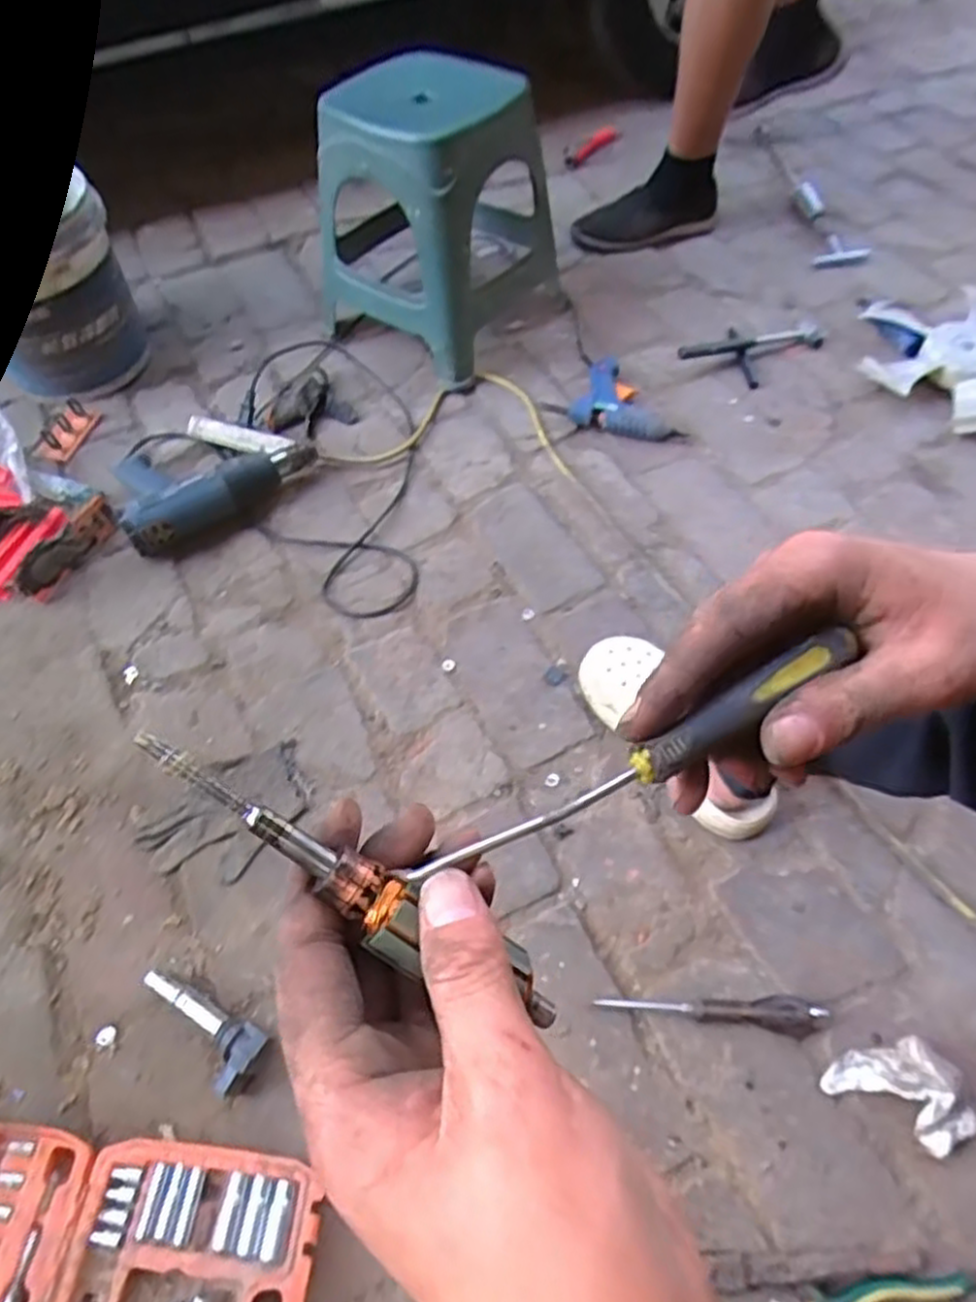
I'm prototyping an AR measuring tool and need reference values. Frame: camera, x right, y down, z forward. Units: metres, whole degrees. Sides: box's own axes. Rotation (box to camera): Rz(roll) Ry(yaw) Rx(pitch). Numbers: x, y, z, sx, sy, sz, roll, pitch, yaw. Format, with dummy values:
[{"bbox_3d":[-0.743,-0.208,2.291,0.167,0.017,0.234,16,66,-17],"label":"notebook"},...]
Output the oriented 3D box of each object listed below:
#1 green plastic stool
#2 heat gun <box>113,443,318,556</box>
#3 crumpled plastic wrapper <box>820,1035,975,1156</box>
[{"bbox_3d":[-0.064,-0.692,1.199,0.304,0.366,0.334,34,63,23],"label":"green plastic stool"},{"bbox_3d":[-0.392,-0.262,1.092,0.271,0.073,0.210,-22,58,-13],"label":"heat gun"},{"bbox_3d":[0.347,0.377,0.643,0.101,0.036,0.086,-14,56,-8],"label":"crumpled plastic wrapper"}]

